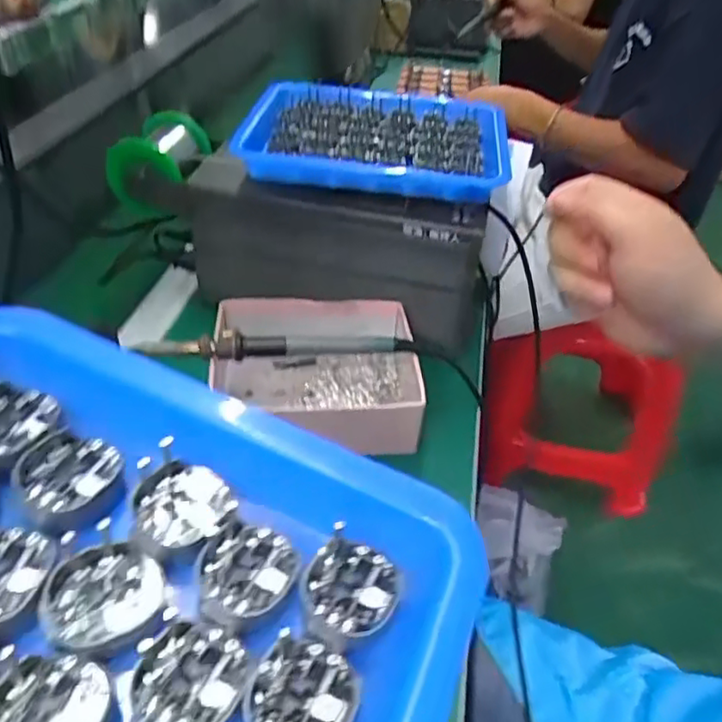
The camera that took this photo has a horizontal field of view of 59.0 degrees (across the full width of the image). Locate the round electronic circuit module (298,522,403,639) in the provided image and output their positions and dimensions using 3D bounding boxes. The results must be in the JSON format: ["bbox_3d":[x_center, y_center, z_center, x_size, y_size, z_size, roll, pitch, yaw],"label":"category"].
[{"bbox_3d":[-0.002,0.061,0.174,0.026,0.005,0.026,17,43,16],"label":"round electronic circuit module"}]

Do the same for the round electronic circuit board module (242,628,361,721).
[{"bbox_3d":[-0.014,0.081,0.154,0.025,0.005,0.027,18,43,17],"label":"round electronic circuit board module"}]

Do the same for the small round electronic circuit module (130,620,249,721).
[{"bbox_3d":[-0.041,0.077,0.153,0.026,0.004,0.026,3,41,1],"label":"small round electronic circuit module"}]

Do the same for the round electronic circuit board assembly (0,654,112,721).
[{"bbox_3d":[-0.072,0.080,0.144,0.027,0.004,0.025,-1,41,-5],"label":"round electronic circuit board assembly"}]

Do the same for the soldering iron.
[{"bbox_3d":[-0.067,-0.016,0.506,0.213,0.020,0.023,-2,41,-5],"label":"soldering iron"}]

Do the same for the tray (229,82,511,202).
[{"bbox_3d":[0.013,-0.192,0.545,0.216,0.027,0.177,6,41,4],"label":"tray"}]

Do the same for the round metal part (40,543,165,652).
[{"bbox_3d":[-0.065,0.059,0.161,0.028,0.009,0.023,-25,48,-28],"label":"round metal part"}]

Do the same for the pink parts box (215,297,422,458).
[{"bbox_3d":[-0.035,0.009,0.534,0.163,0.059,0.147,-2,41,-5],"label":"pink parts box"}]

